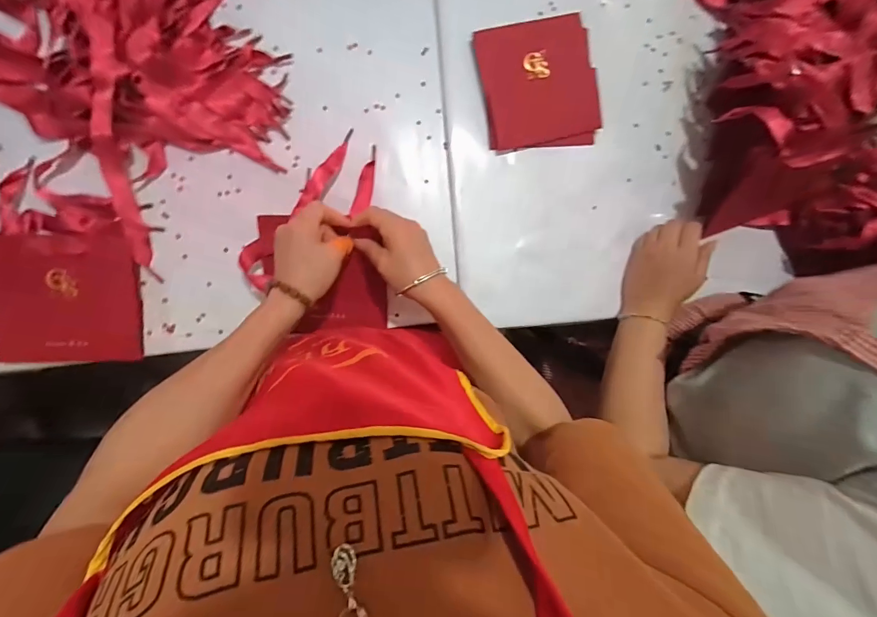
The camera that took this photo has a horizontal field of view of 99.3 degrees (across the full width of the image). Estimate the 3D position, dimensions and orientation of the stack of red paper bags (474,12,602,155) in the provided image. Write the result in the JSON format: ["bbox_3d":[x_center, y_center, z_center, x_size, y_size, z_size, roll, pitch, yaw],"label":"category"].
[{"bbox_3d":[0.124,-0.276,0.456,0.138,0.013,0.137,-15,100,-5],"label":"stack of red paper bags"}]

